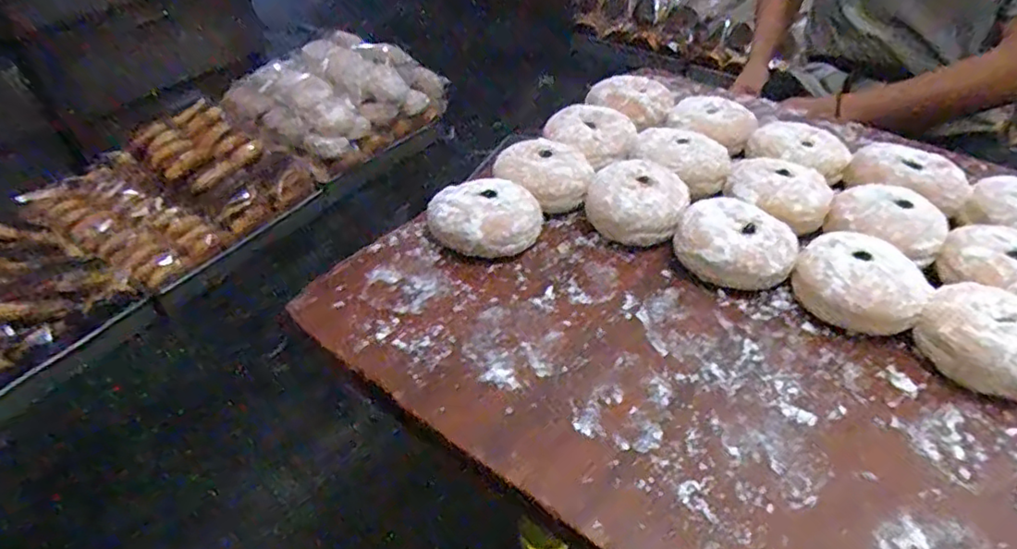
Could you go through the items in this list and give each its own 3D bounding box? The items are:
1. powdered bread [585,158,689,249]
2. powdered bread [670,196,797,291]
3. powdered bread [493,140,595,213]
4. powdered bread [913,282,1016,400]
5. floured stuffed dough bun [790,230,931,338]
[{"bbox_3d":[0.107,-0.059,0.516,0.079,0.042,0.080,5,43,4],"label":"powdered bread"},{"bbox_3d":[0.179,-0.024,0.484,0.091,0.040,0.083,21,46,20],"label":"powdered bread"},{"bbox_3d":[0.030,-0.090,0.551,0.079,0.040,0.082,1,43,-1],"label":"powdered bread"},{"bbox_3d":[0.327,0.045,0.413,0.082,0.039,0.085,-30,51,-30],"label":"powdered bread"},{"bbox_3d":[0.256,0.008,0.450,0.074,0.041,0.078,1,43,-1],"label":"floured stuffed dough bun"}]

